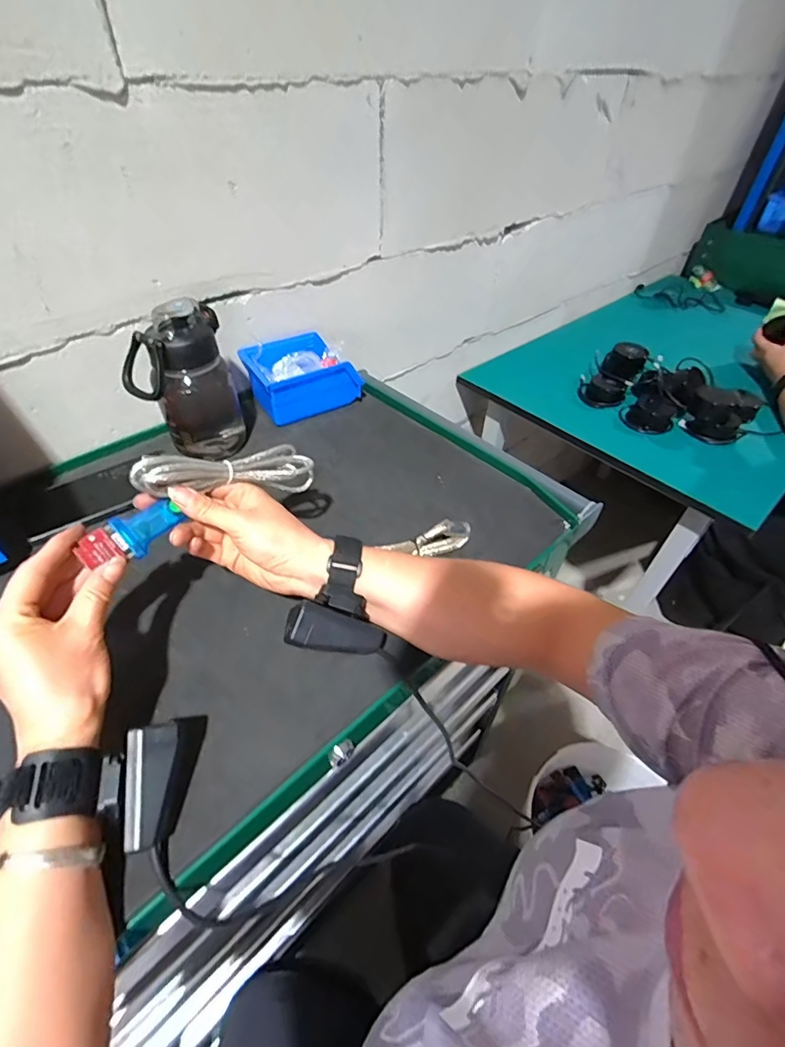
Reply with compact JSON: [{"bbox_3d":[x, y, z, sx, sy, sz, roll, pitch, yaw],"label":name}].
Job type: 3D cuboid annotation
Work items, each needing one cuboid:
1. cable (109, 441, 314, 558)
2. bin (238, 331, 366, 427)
[{"bbox_3d":[-0.139,-0.033,0.381,0.164,0.057,0.035,-22,50,-34],"label":"cable"},{"bbox_3d":[-0.125,-0.203,0.651,0.126,0.068,0.103,-23,51,-22],"label":"bin"}]

